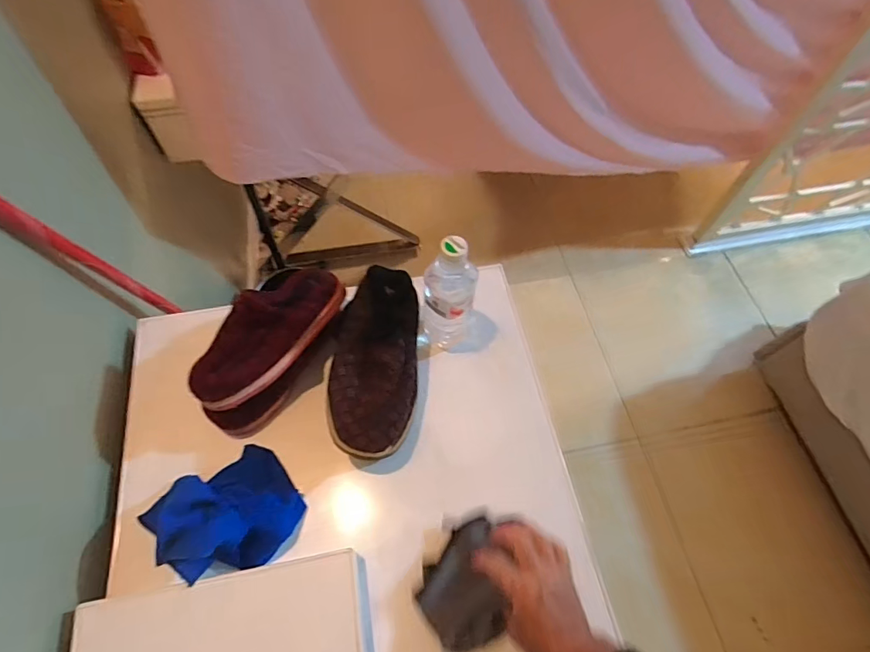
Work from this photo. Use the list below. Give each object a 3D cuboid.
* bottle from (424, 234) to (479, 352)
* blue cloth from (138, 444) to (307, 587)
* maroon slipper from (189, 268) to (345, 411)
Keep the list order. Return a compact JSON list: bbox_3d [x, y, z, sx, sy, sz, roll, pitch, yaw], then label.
[{"bbox_3d":[0.022,-0.036,0.652,0.071,0.225,0.062,1,62,-1],"label":"bottle"},{"bbox_3d":[-0.267,0.231,0.577,0.171,0.085,0.152,-36,69,-18],"label":"blue cloth"},{"bbox_3d":[-0.223,0.005,0.636,0.095,0.057,0.237,28,65,13],"label":"maroon slipper"}]

